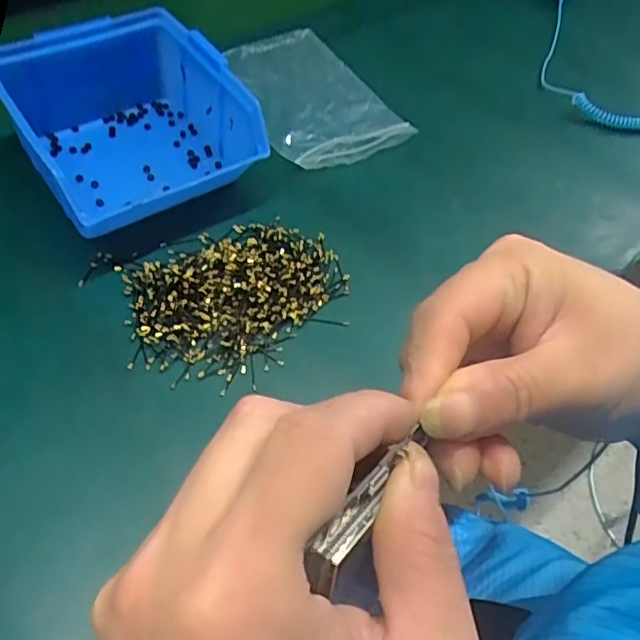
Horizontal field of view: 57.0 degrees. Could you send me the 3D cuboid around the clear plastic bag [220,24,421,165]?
[{"bbox_3d":[-0.008,-0.175,0.449,0.094,0.006,0.149,-21,58,-20],"label":"clear plastic bag"}]

